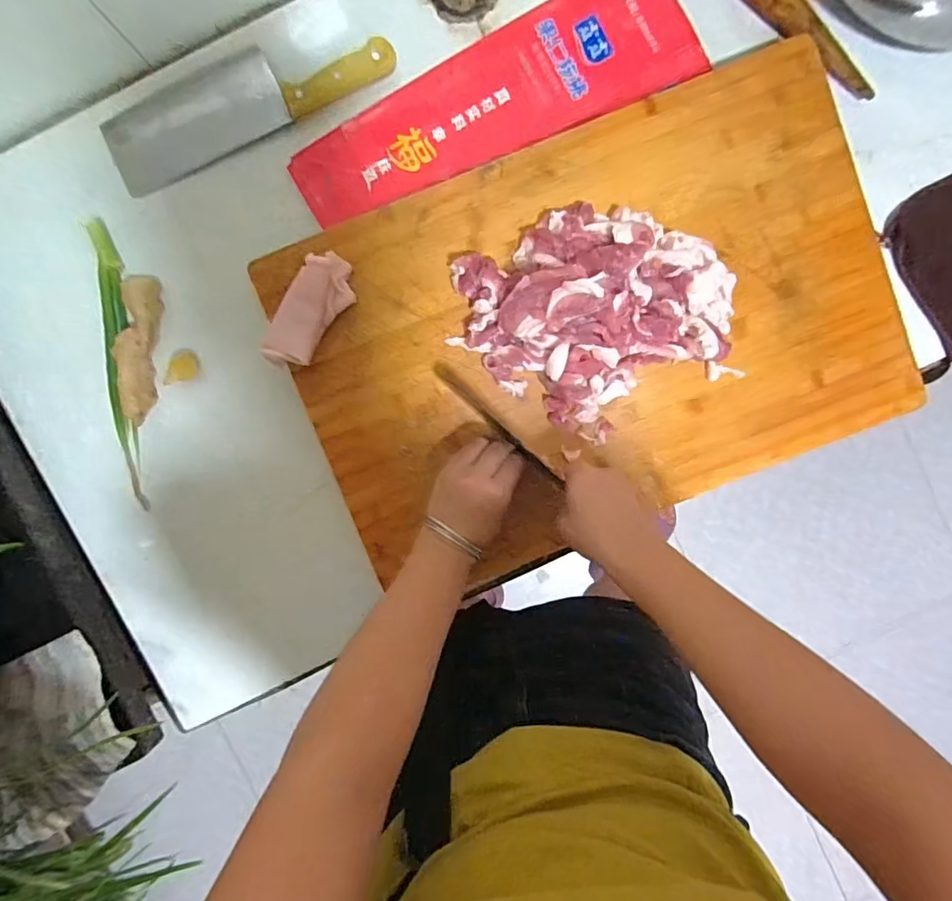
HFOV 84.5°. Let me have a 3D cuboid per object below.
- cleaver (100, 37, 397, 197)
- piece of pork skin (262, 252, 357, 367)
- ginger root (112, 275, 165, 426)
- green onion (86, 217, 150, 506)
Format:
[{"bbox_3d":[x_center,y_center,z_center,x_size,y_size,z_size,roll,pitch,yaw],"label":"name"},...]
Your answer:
[{"bbox_3d":[-0.222,-0.342,0.501,0.282,0.014,0.082,-24,96,1],"label":"cleaver"},{"bbox_3d":[-0.154,-0.128,0.487,0.048,0.021,0.111,35,93,-5],"label":"piece of pork skin"},{"bbox_3d":[-0.330,-0.099,0.512,0.031,0.023,0.139,5,95,-2],"label":"ginger root"},{"bbox_3d":[-0.353,-0.083,0.516,0.025,0.015,0.281,-5,96,-1],"label":"green onion"}]

